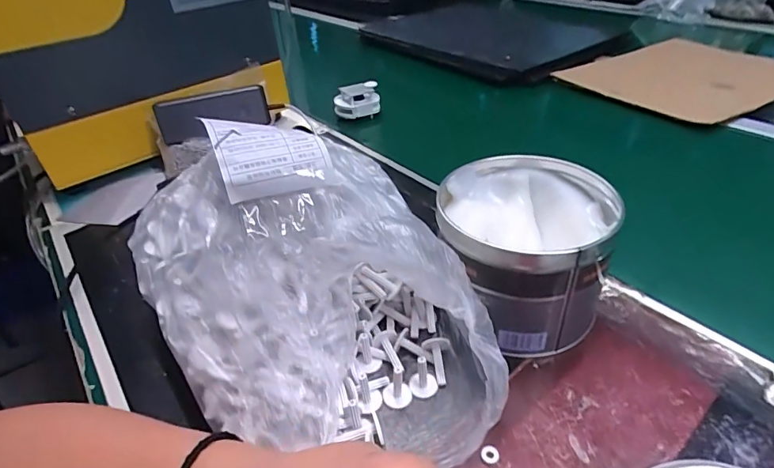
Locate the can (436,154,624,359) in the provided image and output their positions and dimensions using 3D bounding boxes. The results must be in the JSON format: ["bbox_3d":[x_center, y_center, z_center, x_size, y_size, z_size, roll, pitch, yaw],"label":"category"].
[{"bbox_3d":[0.103,0.014,0.354,0.121,0.101,0.123,-3,37,2],"label":"can"}]

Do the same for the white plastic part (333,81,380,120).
[{"bbox_3d":[-0.047,-0.206,0.708,0.070,0.048,0.054,-8,37,-5],"label":"white plastic part"}]

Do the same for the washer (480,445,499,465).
[{"bbox_3d":[0.064,0.137,0.280,0.011,0.004,0.010,-3,37,2],"label":"washer"}]

